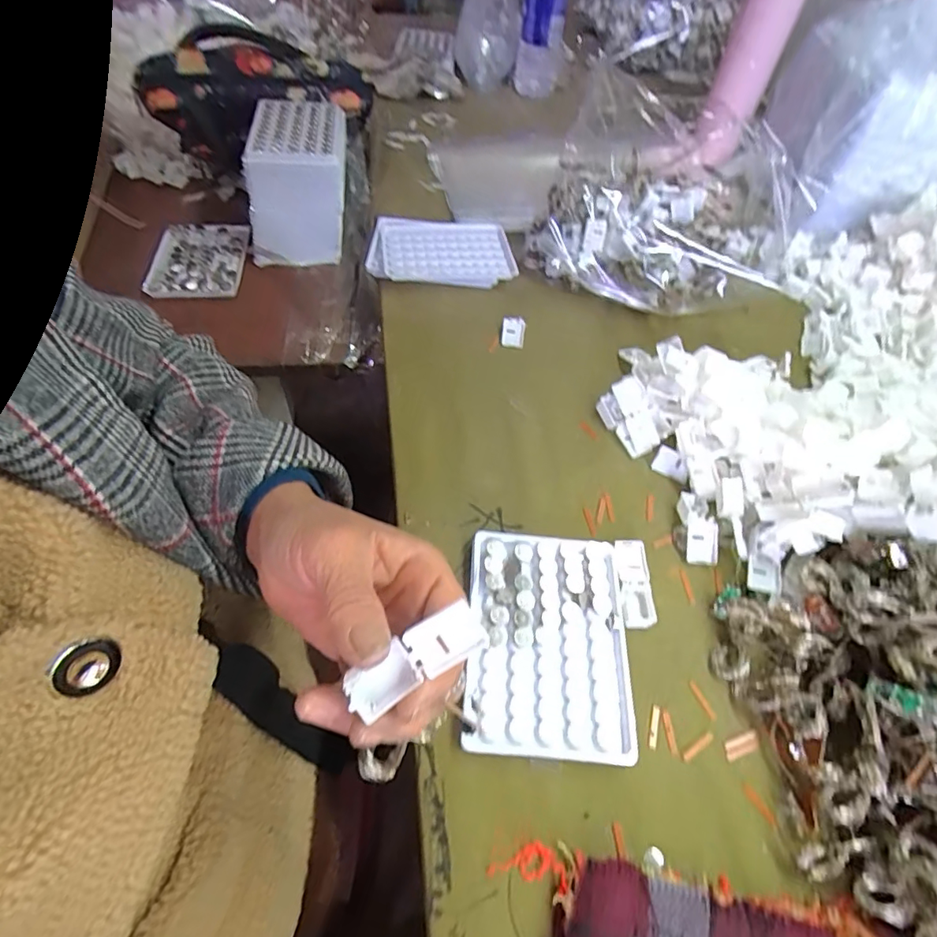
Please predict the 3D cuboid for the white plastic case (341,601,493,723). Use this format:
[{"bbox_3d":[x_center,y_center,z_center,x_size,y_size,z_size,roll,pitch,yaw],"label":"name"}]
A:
[{"bbox_3d":[-0.020,0.072,0.196,0.056,0.012,0.019,-37,94,9],"label":"white plastic case"}]

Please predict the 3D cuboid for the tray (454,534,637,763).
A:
[{"bbox_3d":[0.046,0.102,0.318,0.093,0.015,0.130,5,54,0],"label":"tray"}]

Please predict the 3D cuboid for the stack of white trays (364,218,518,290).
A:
[{"bbox_3d":[-0.029,-0.221,0.543,0.144,0.020,0.095,1,54,-4],"label":"stack of white trays"}]

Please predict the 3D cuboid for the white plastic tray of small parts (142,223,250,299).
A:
[{"bbox_3d":[-0.297,-0.232,0.582,0.099,0.012,0.127,-5,55,-8],"label":"white plastic tray of small parts"}]

